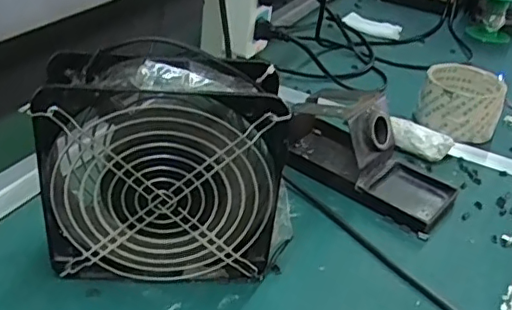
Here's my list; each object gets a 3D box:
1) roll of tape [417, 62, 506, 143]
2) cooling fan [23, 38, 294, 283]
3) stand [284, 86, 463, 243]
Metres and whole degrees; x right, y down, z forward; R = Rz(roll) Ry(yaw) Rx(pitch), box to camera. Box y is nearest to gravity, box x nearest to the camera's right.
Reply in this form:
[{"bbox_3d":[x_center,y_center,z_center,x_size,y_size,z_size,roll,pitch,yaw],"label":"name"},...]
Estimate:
[{"bbox_3d":[0.225,-0.058,0.629,0.082,0.057,0.087,5,33,-3],"label":"roll of tape"},{"bbox_3d":[-0.056,0.010,0.386,0.159,0.148,0.058,2,33,-7],"label":"cooling fan"},{"bbox_3d":[0.099,-0.009,0.520,0.165,0.074,0.074,26,38,27],"label":"stand"}]

